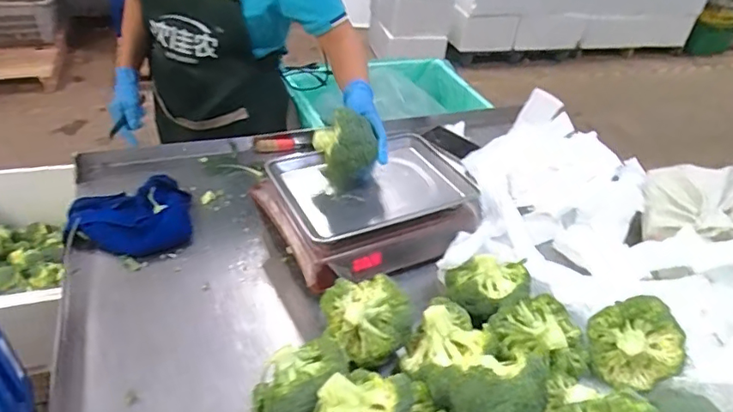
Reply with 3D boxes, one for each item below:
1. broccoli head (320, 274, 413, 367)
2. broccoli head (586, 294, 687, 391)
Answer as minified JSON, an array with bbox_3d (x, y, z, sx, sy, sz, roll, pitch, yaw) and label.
[{"bbox_3d":[-0.001,0.154,0.764,0.104,0.084,0.130,-10,41,-19],"label":"broccoli head"},{"bbox_3d":[0.369,0.189,0.736,0.124,0.109,0.058,-32,1,11],"label":"broccoli head"}]

